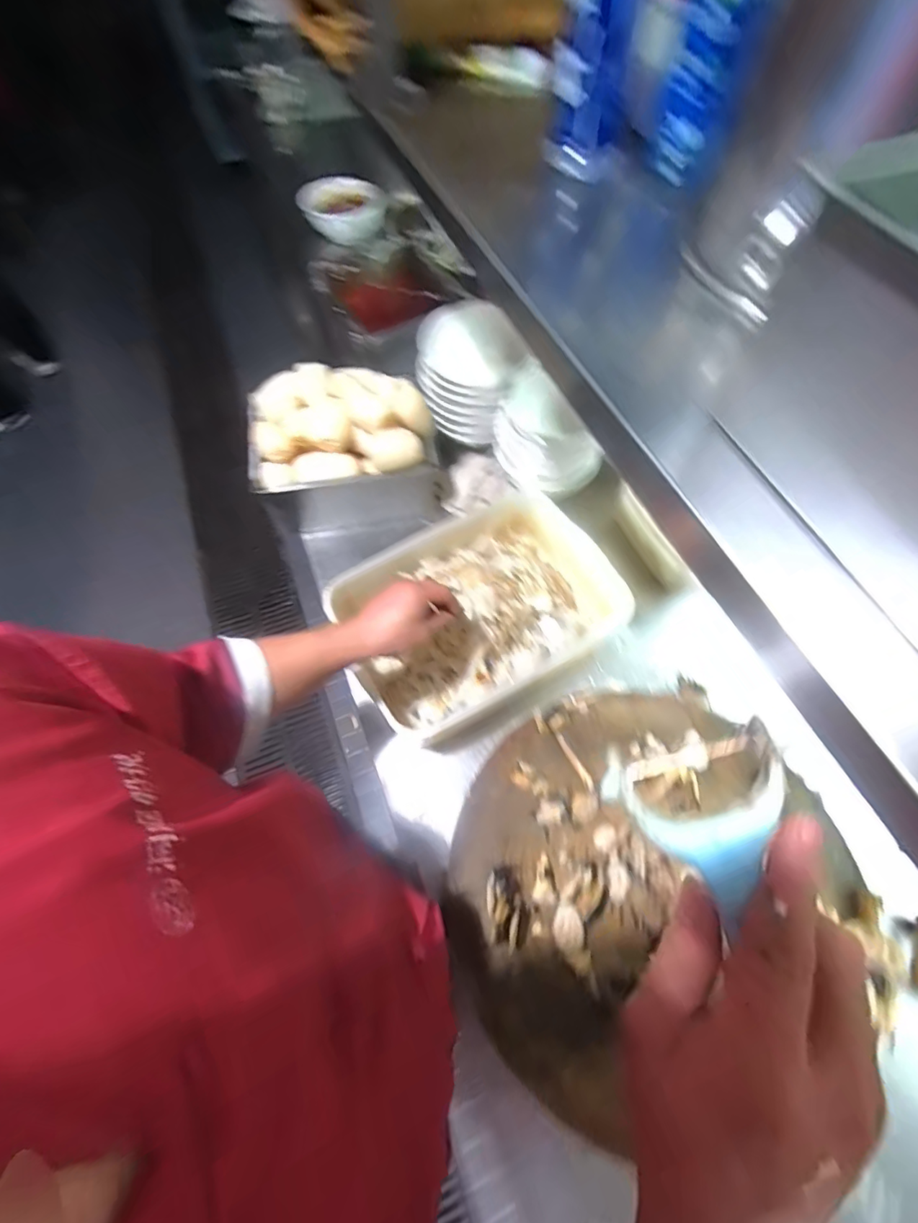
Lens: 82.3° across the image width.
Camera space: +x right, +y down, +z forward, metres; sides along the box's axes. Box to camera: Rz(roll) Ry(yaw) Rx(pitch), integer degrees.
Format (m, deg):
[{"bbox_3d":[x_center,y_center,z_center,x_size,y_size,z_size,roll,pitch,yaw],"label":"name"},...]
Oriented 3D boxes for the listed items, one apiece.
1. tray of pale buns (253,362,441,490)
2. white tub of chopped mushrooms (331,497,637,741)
[{"bbox_3d":[-0.197,-0.309,0.868,0.296,0.086,0.194,-10,61,-4],"label":"tray of pale buns"},{"bbox_3d":[0.040,-0.005,0.779,0.391,0.099,0.270,-28,64,-13],"label":"white tub of chopped mushrooms"}]

